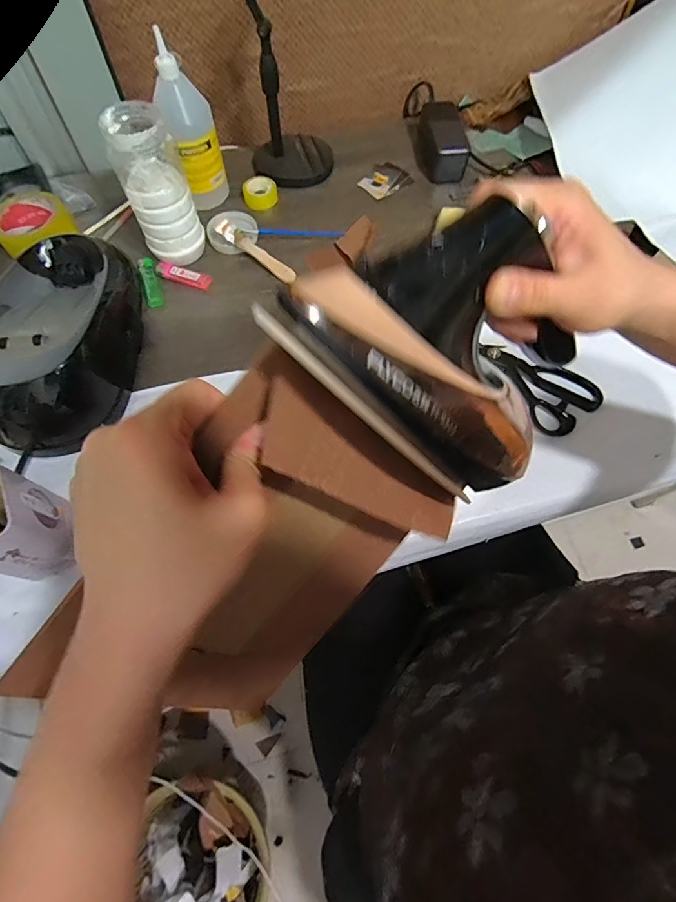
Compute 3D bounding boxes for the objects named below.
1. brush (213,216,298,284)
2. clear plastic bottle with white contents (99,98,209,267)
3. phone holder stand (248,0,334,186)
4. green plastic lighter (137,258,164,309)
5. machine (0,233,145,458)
[{"bbox_3d":[-0.114,-0.277,0.595,0.133,0.009,0.024,38,88,4],"label":"brush"},{"bbox_3d":[-0.223,-0.326,0.530,0.076,0.147,0.079,-17,66,-8],"label":"clear plastic bottle with white contents"},{"bbox_3d":[-0.071,-0.517,0.583,0.124,0.250,0.110,-7,65,-4],"label":"phone holder stand"},{"bbox_3d":[-0.255,-0.230,0.583,0.020,0.013,0.083,-18,66,-8],"label":"green plastic lighter"},{"bbox_3d":[-0.324,-0.143,0.497,0.156,0.092,0.273,-10,66,-5],"label":"machine"}]

